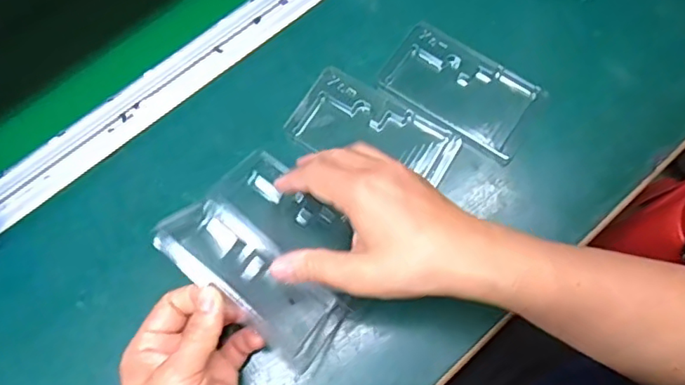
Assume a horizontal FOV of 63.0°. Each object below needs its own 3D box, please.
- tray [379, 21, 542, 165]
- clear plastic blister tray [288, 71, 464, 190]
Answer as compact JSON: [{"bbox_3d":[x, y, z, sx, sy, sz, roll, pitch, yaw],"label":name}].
[{"bbox_3d":[0.094,-0.086,0.458,0.118,0.013,0.074,33,74,12],"label":"tray"},{"bbox_3d":[0.025,-0.047,0.444,0.127,0.015,0.068,28,71,12],"label":"clear plastic blister tray"}]

